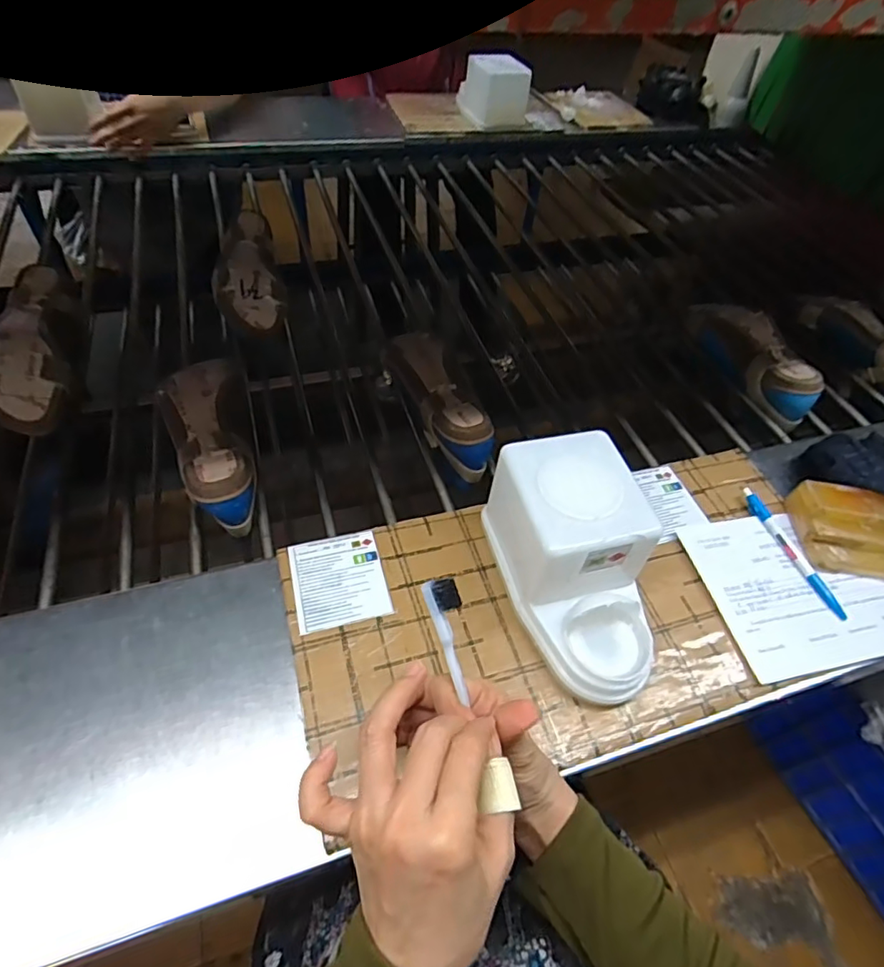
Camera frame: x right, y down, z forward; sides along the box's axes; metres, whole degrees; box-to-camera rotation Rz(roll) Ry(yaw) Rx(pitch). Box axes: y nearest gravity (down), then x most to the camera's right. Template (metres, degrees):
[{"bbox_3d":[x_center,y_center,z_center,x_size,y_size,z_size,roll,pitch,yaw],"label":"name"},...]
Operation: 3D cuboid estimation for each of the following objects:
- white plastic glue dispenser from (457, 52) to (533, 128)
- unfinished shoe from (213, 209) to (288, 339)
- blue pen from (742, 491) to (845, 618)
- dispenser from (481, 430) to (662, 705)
[{"bbox_3d":[0.111,-0.850,1.182,0.129,0.124,0.142,-7,47,-18],"label":"white plastic glue dispenser"},{"bbox_3d":[-0.279,-0.298,0.793,0.089,0.075,0.226,-12,54,-14],"label":"unfinished shoe"},{"bbox_3d":[0.327,0.061,0.514,0.013,0.013,0.139,-14,54,-16],"label":"blue pen"},{"bbox_3d":[0.109,0.065,0.433,0.098,0.105,0.183,-10,53,-13],"label":"dispenser"}]

